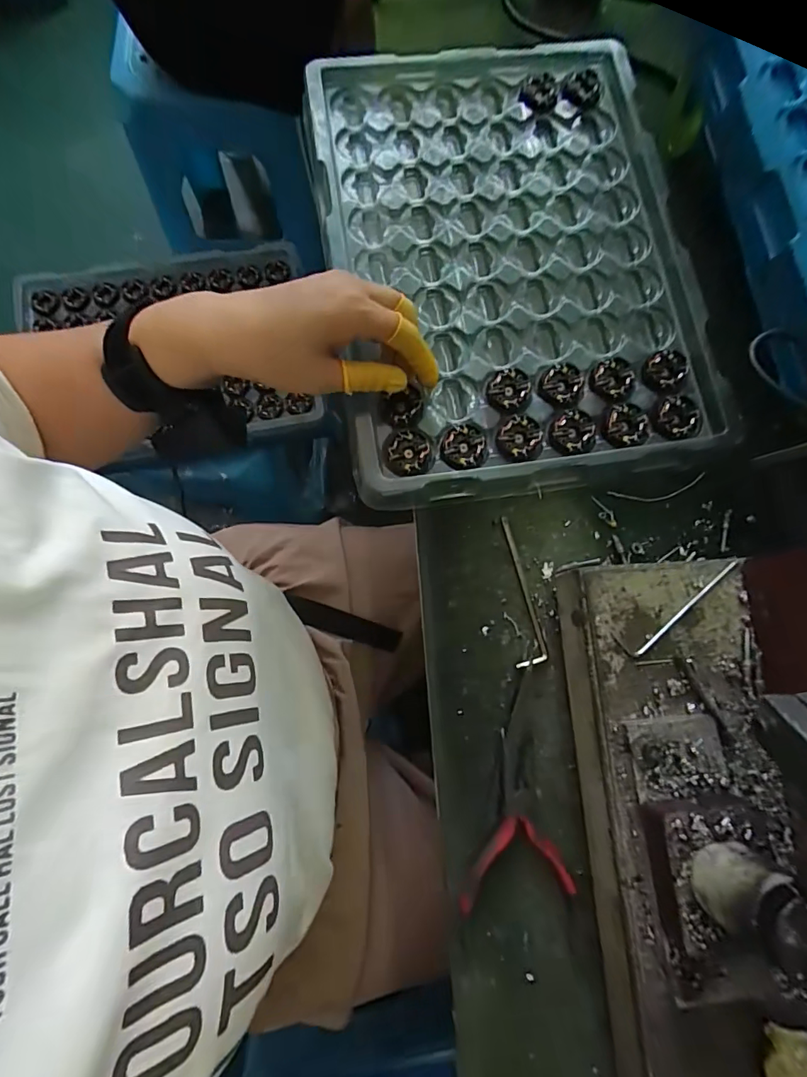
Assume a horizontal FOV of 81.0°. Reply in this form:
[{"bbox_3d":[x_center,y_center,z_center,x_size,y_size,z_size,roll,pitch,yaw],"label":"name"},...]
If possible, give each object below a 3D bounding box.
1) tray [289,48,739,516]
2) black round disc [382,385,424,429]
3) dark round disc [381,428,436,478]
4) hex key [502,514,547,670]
[{"bbox_3d":[0.077,-0.215,0.360,0.260,0.034,0.361,-8,77,-3],"label":"tray"},{"bbox_3d":[0.000,-0.092,0.334,0.029,0.008,0.028,0,77,-1],"label":"black round disc"},{"bbox_3d":[0.004,-0.060,0.329,0.035,0.007,0.036,0,77,-1],"label":"dark round disc"},{"bbox_3d":[0.083,0.035,0.324,0.021,0.007,0.101,-3,77,-1],"label":"hex key"}]

